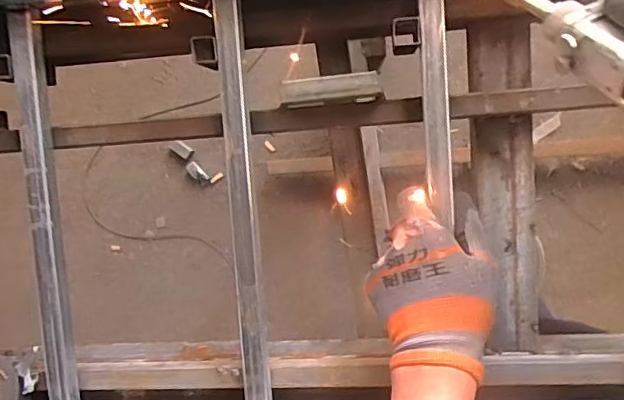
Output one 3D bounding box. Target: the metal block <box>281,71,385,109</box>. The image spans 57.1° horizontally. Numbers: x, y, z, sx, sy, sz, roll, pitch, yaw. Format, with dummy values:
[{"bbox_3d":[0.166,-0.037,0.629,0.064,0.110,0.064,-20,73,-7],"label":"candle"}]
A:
[{"bbox_3d":[0.016,-0.090,0.473,0.082,0.021,0.023,-3,94,8],"label":"metal block"}]

